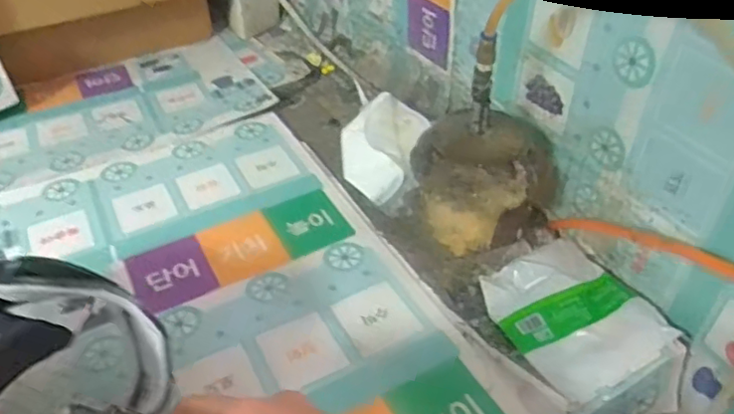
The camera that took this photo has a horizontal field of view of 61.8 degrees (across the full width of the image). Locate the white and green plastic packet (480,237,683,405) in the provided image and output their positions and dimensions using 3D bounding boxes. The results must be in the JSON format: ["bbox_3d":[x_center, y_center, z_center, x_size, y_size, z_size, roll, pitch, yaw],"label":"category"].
[{"bbox_3d":[0.179,0.089,0.531,0.124,0.018,0.138,-20,43,-19],"label":"white and green plastic packet"}]

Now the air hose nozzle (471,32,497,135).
[{"bbox_3d":[0.095,-0.100,0.504,0.016,0.086,0.012,3,40,7],"label":"air hose nozzle"}]

